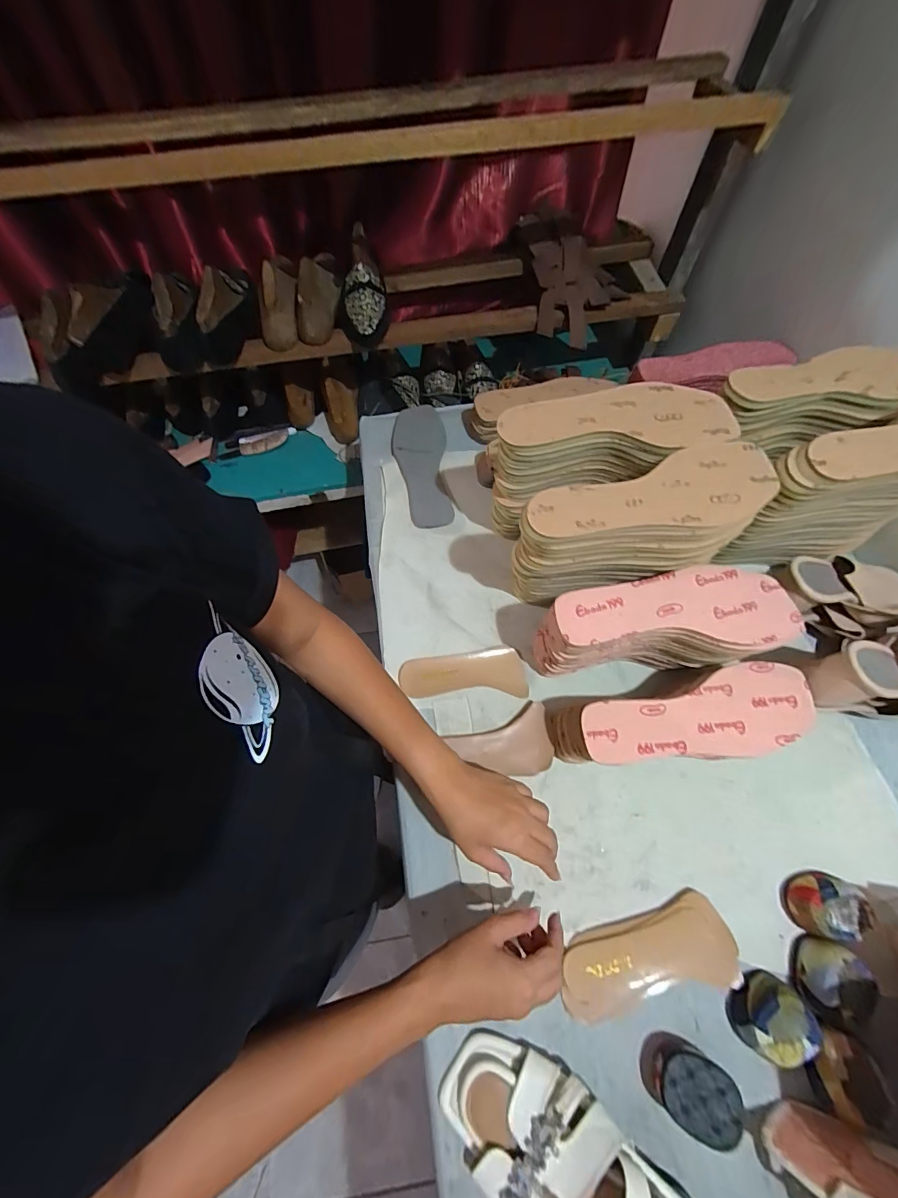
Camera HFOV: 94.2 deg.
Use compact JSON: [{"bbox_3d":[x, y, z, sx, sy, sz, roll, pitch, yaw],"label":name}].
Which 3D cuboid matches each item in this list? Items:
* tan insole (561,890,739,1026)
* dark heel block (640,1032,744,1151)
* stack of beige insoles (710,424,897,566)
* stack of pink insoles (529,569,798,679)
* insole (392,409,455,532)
[{"bbox_3d":[0.192,0.349,0.405,0.170,0.010,0.071,-16,66,-5],"label":"tan insole"},{"bbox_3d":[0.206,0.416,0.358,0.065,0.036,0.049,19,68,10],"label":"dark heel block"},{"bbox_3d":[0.443,-0.108,0.469,0.231,0.190,0.073,-17,65,-7],"label":"stack of beige insoles"},{"bbox_3d":[0.225,0.040,0.469,0.237,0.142,0.086,-6,64,-2],"label":"stack of pink insoles"},{"bbox_3d":[-0.044,-0.216,0.661,0.085,0.008,0.241,-4,66,-2],"label":"insole"}]

